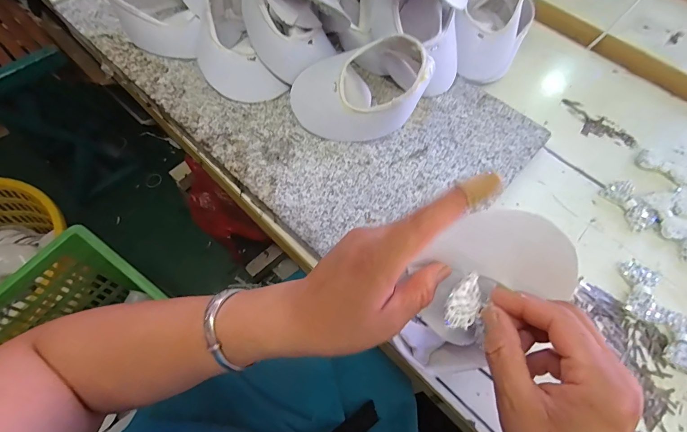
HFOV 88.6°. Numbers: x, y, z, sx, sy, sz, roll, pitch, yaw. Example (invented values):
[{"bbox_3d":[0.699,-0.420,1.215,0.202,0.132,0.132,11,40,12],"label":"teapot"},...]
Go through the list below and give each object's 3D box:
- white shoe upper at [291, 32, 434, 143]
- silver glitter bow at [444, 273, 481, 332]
[{"bbox_3d":[0.016,-0.143,0.377,0.139,0.079,0.106,19,63,6],"label":"white shoe upper"},{"bbox_3d":[0.079,0.055,0.229,0.021,0.012,0.036,22,65,7],"label":"silver glitter bow"}]

